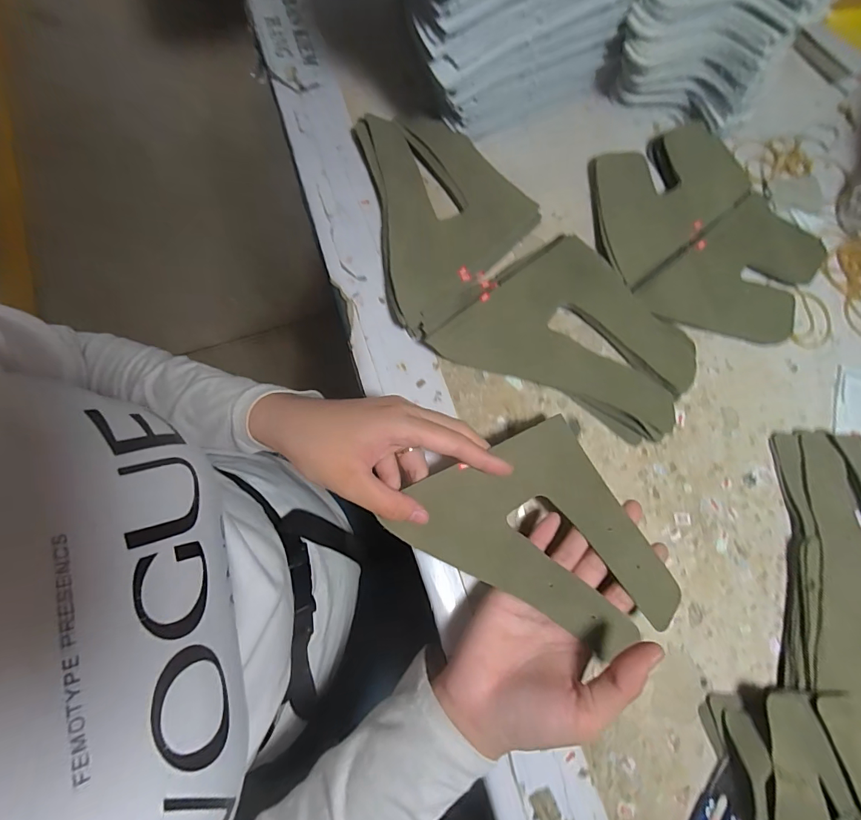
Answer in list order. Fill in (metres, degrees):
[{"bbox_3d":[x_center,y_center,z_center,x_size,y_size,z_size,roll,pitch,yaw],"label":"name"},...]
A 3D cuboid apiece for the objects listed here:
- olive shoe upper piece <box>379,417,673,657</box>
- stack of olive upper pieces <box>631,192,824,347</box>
[{"bbox_3d":[0.064,0.091,0.267,0.130,0.014,0.140,-29,79,-8],"label":"olive shoe upper piece"},{"bbox_3d":[0.243,-0.097,0.336,0.136,0.017,0.098,-39,81,-10],"label":"stack of olive upper pieces"}]

